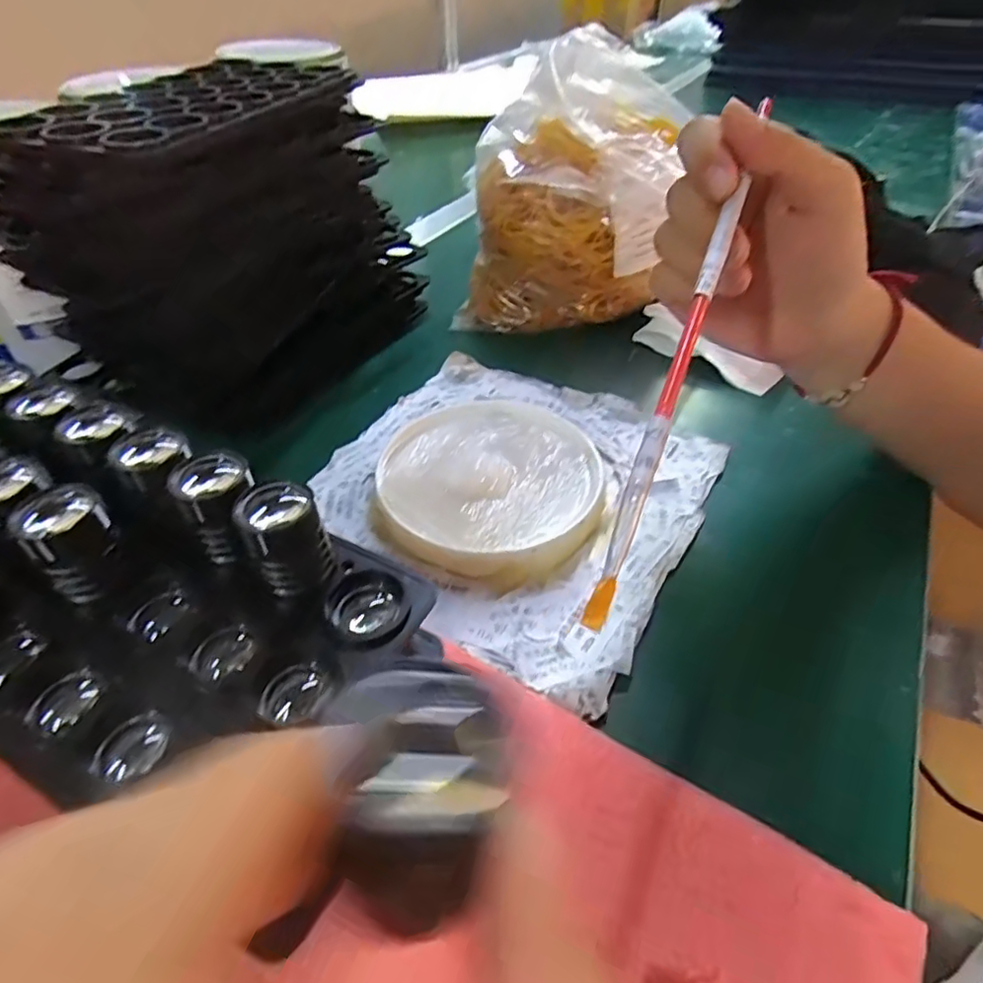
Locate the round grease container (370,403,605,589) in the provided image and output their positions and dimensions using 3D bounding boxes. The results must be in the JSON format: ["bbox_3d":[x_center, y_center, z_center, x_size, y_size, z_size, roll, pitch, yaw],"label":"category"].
[{"bbox_3d":[0.000,-0.005,0.328,0.116,0.017,0.123,0,42,0],"label":"round grease container"}]

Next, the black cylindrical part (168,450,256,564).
[{"bbox_3d":[-0.085,0.006,0.192,0.018,0.034,0.018,0,43,0],"label":"black cylindrical part"}]

